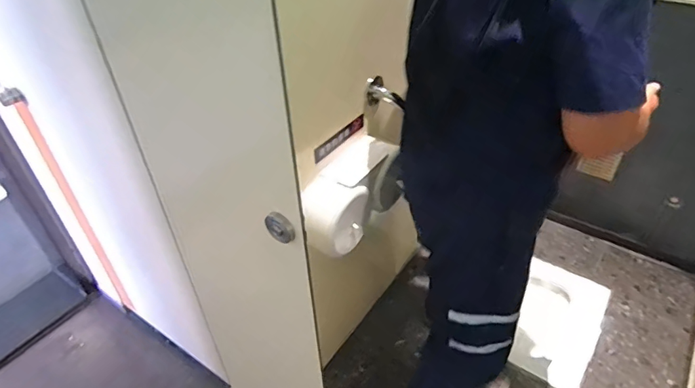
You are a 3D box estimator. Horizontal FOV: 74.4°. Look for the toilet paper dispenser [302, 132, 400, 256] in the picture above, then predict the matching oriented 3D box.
[{"bbox_3d":[0.008,-0.005,1.106,0.124,0.154,0.333,20,45,25],"label":"toilet paper dispenser"}]

